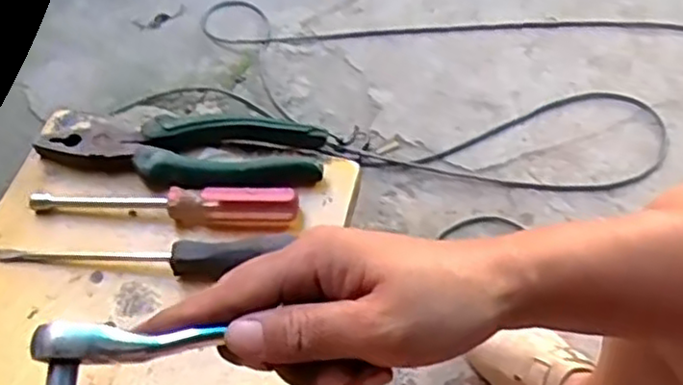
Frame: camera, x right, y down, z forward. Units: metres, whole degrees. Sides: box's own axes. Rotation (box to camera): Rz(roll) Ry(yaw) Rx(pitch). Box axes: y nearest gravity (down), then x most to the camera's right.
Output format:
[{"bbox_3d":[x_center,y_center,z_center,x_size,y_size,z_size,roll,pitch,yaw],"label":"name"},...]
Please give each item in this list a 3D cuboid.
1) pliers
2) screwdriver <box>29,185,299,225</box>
[{"bbox_3d":[-0.117,-0.032,0.491,0.205,0.021,0.058,6,56,8],"label":"pliers"},{"bbox_3d":[-0.119,0.005,0.466,0.178,0.022,0.026,0,56,4],"label":"screwdriver"}]

